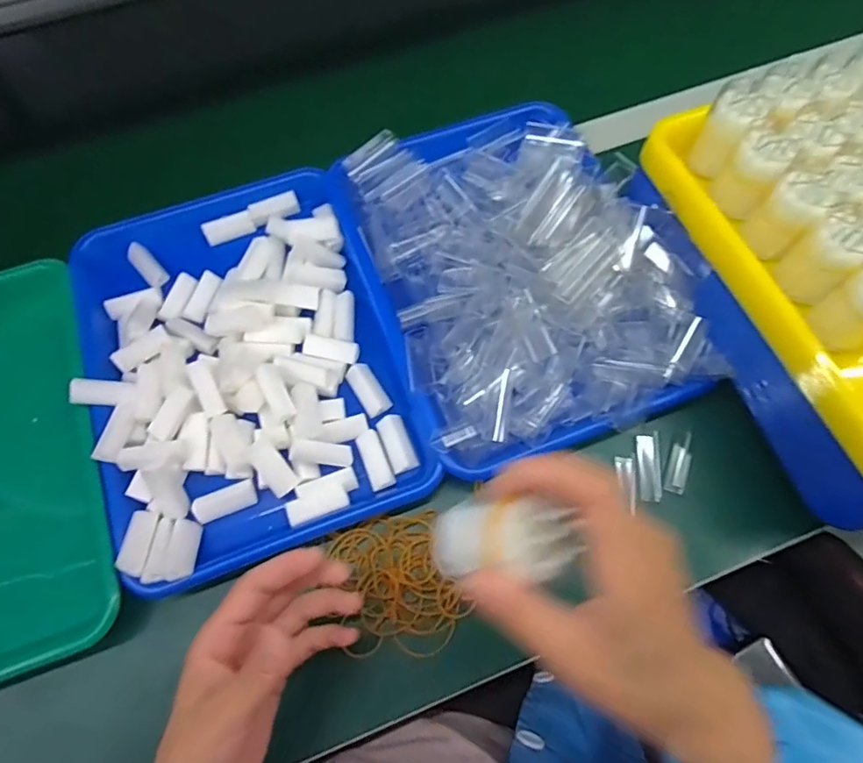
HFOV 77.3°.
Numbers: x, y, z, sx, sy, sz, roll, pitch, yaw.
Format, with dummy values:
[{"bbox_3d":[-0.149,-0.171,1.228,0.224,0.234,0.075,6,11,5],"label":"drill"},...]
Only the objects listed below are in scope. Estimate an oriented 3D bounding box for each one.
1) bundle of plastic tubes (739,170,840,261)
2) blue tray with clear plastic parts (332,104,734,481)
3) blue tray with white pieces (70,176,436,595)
[{"bbox_3d":[0.249,-0.115,0.381,0.034,0.062,0.029,42,74,16],"label":"bundle of plastic tubes"},{"bbox_3d":[0.072,-0.108,0.455,0.229,0.057,0.321,-19,69,-6],"label":"blue tray with clear plastic parts"},{"bbox_3d":[-0.159,-0.026,0.453,0.240,0.042,0.339,-21,69,-7],"label":"blue tray with white pieces"}]

